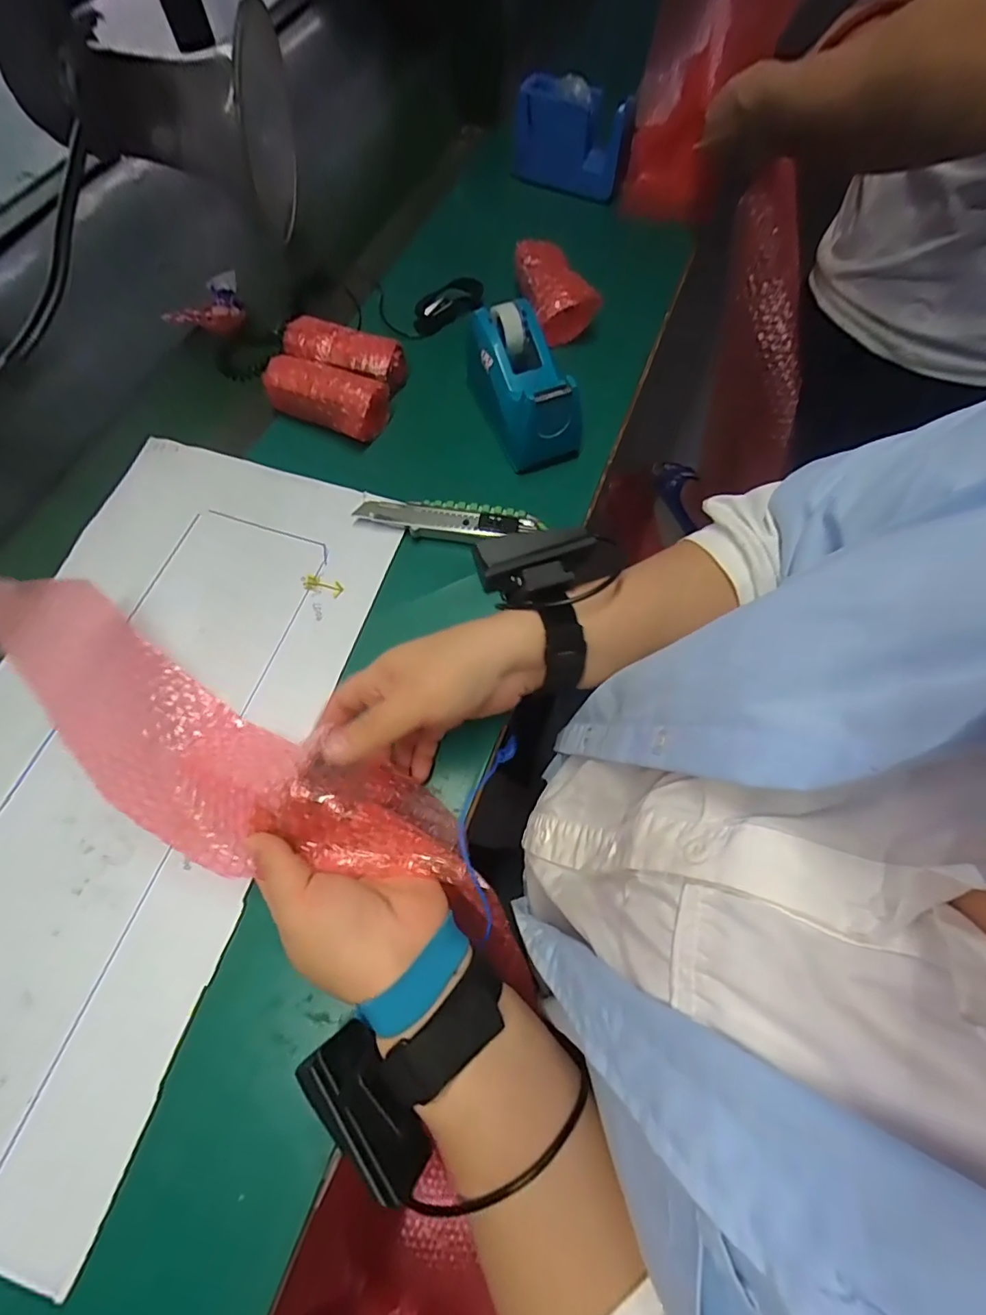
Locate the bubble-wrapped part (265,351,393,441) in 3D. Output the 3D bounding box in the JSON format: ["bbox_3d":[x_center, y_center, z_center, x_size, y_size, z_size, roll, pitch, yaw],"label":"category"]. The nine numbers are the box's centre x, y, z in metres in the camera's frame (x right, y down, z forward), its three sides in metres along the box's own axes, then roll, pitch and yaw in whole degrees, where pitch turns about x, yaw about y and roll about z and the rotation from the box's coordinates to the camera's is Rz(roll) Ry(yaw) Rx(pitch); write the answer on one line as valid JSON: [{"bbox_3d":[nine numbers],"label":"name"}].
[{"bbox_3d":[-0.147,-0.236,0.461,0.100,0.038,0.051,25,69,8],"label":"bubble-wrapped part"}]

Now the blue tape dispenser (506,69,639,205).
[{"bbox_3d":[0.093,-0.609,0.611,0.139,0.087,0.043,24,68,8],"label":"blue tape dispenser"}]

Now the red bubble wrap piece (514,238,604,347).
[{"bbox_3d":[0.059,-0.372,0.517,0.056,0.043,0.114,-17,69,-9],"label":"red bubble wrap piece"}]

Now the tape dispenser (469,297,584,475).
[{"bbox_3d":[0.022,-0.233,0.444,0.061,0.072,0.125,-24,70,-11],"label":"tape dispenser"}]

